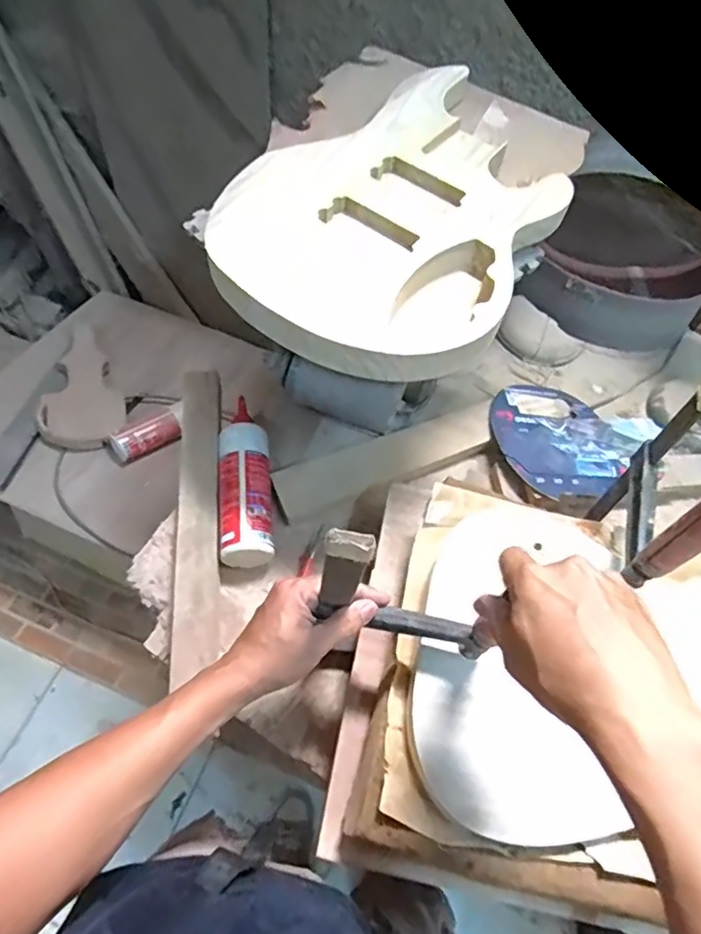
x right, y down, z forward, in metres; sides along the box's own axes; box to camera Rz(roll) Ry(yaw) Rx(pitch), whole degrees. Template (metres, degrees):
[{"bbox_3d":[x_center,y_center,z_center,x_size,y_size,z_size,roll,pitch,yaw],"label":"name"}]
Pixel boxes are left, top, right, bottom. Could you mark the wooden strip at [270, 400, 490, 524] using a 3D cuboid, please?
[{"bbox_3d":[0.054,-0.015,0.816,0.324,0.015,0.075,-22,65,-15],"label":"wooden strip"}]

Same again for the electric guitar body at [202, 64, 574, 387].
[{"bbox_3d":[0.064,-0.300,0.666,0.324,0.041,0.485,28,63,12],"label":"electric guitar body"}]

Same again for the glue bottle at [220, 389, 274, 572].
[{"bbox_3d":[-0.136,0.022,0.774,0.068,0.072,0.214,-3,62,-5],"label":"glue bottle"}]

